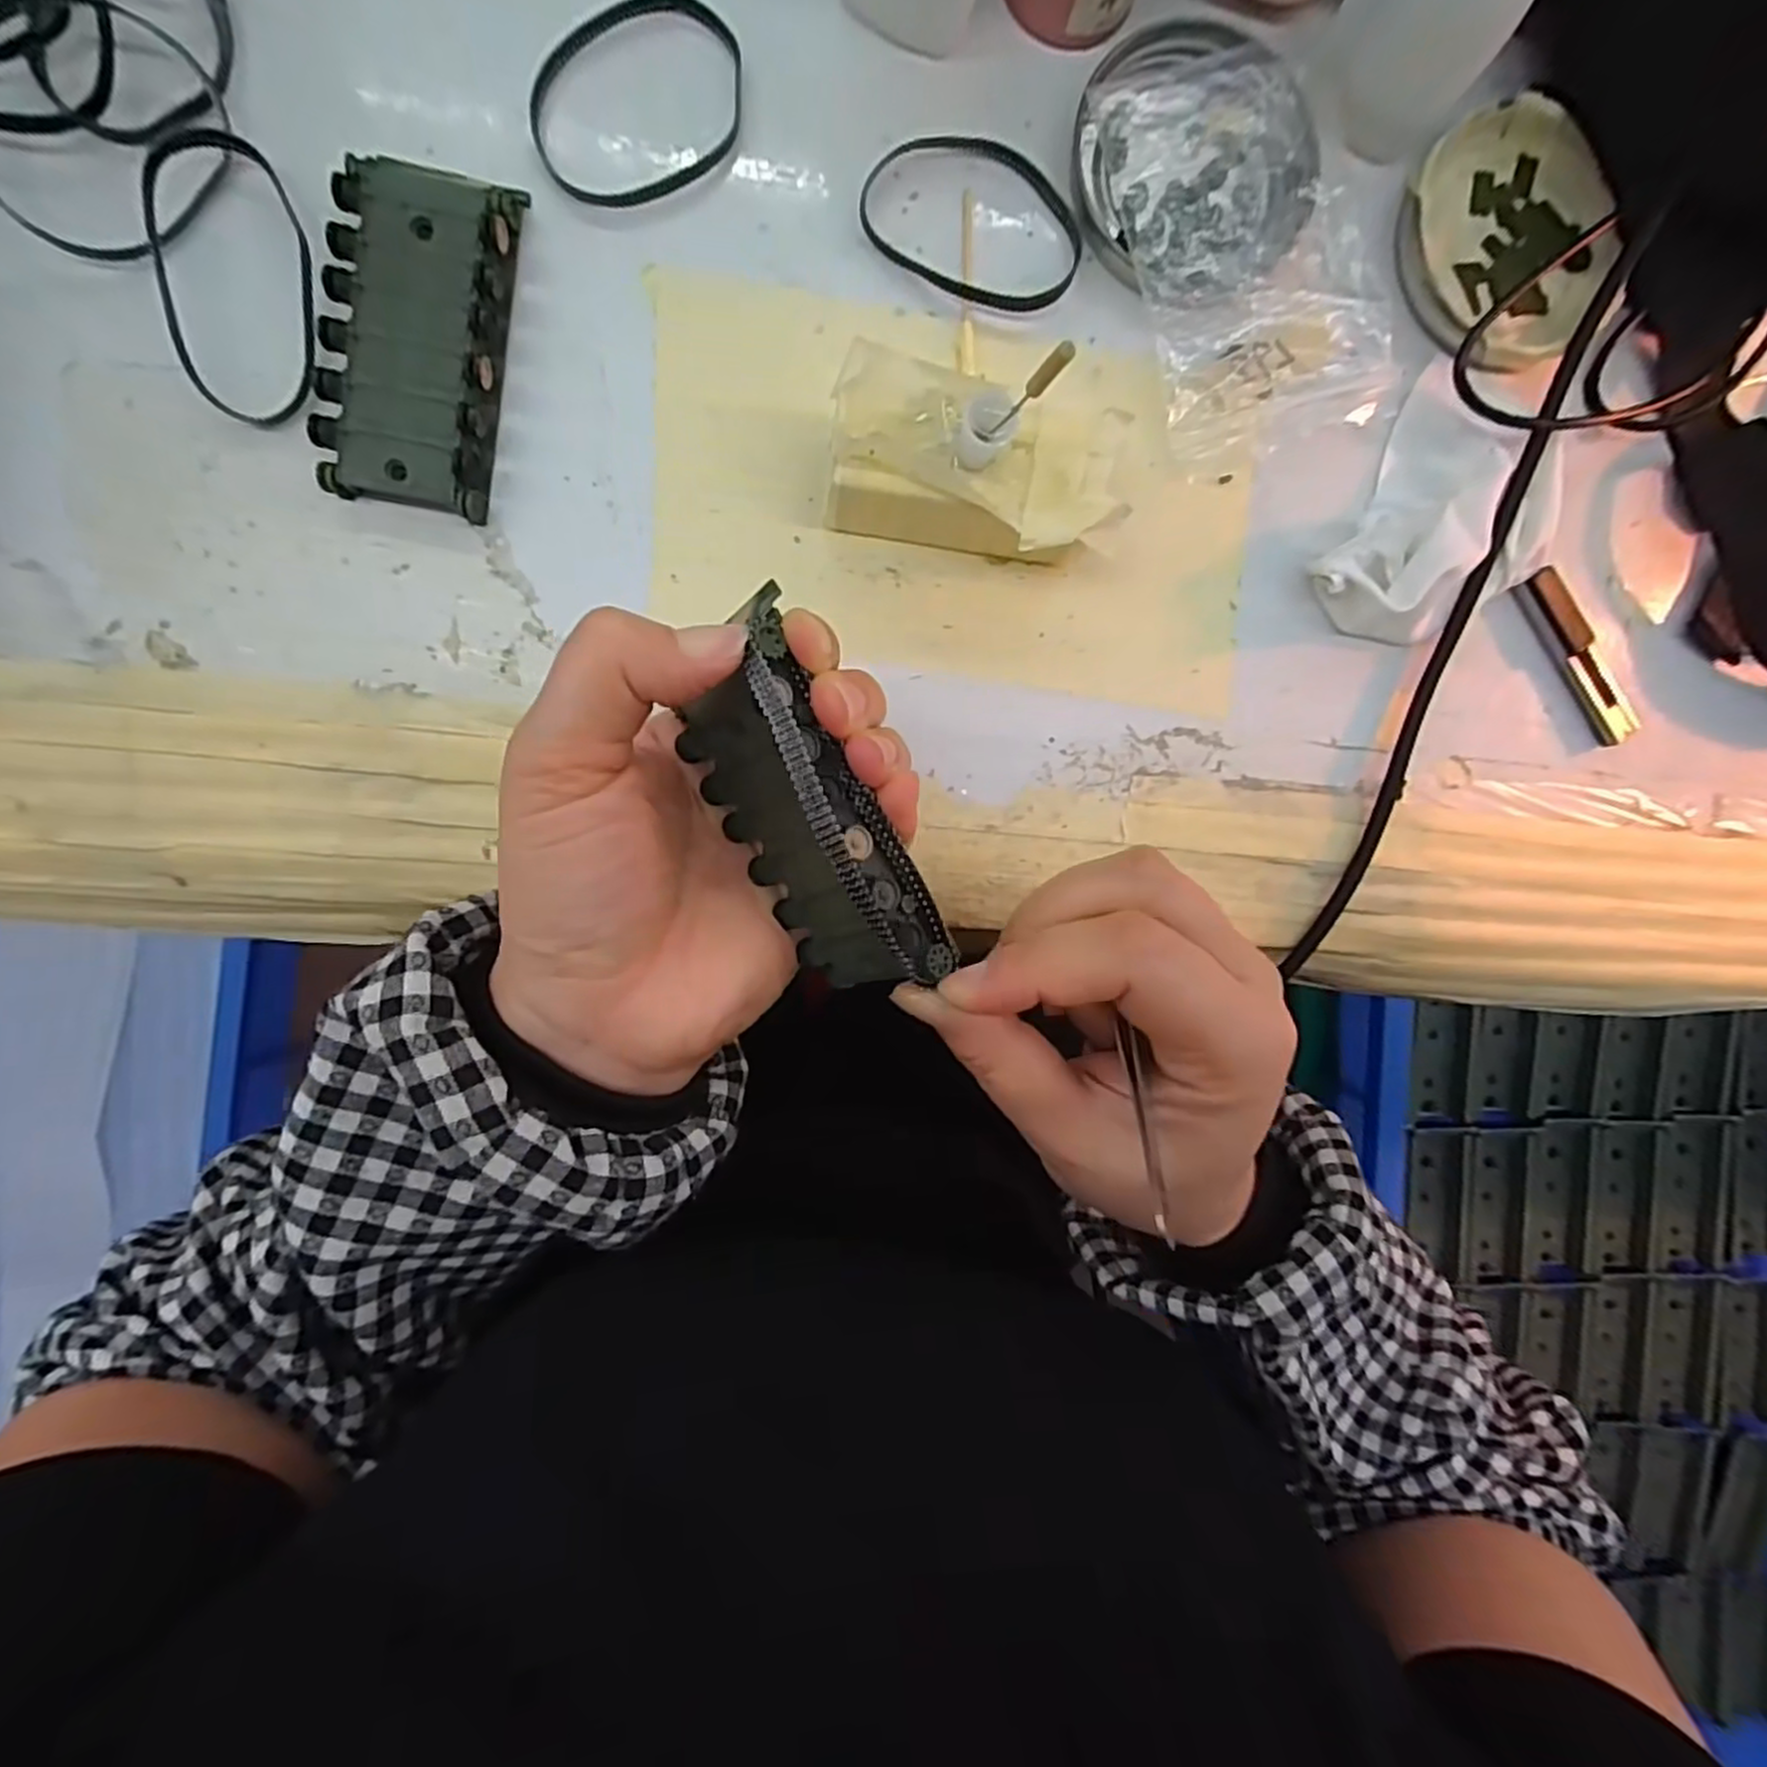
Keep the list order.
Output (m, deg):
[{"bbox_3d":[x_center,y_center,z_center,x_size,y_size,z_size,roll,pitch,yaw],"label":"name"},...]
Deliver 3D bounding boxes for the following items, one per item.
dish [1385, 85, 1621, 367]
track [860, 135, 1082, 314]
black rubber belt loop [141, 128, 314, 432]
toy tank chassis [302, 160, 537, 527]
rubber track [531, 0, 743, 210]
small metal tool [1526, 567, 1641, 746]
[{"bbox_3d":[0.206,-0.213,0.252,0.076,0.015,0.077,0,94,-7],"label":"dish"},{"bbox_3d":[0.030,-0.209,0.235,0.070,0.004,0.049,26,91,-8],"label":"track"},{"bbox_3d":[-0.179,-0.171,0.208,0.038,0.009,0.076,-2,95,-6],"label":"black rubber belt loop"},{"bbox_3d":[-0.133,-0.155,0.214,0.043,0.016,0.090,10,93,-7],"label":"toy tank chassis"},{"bbox_3d":[-0.073,-0.234,0.223,0.068,0.004,0.047,-34,97,-3],"label":"rubber track"},{"bbox_3d":[0.247,-0.080,0.265,0.011,0.007,0.068,-35,97,-3],"label":"small metal tool"}]

